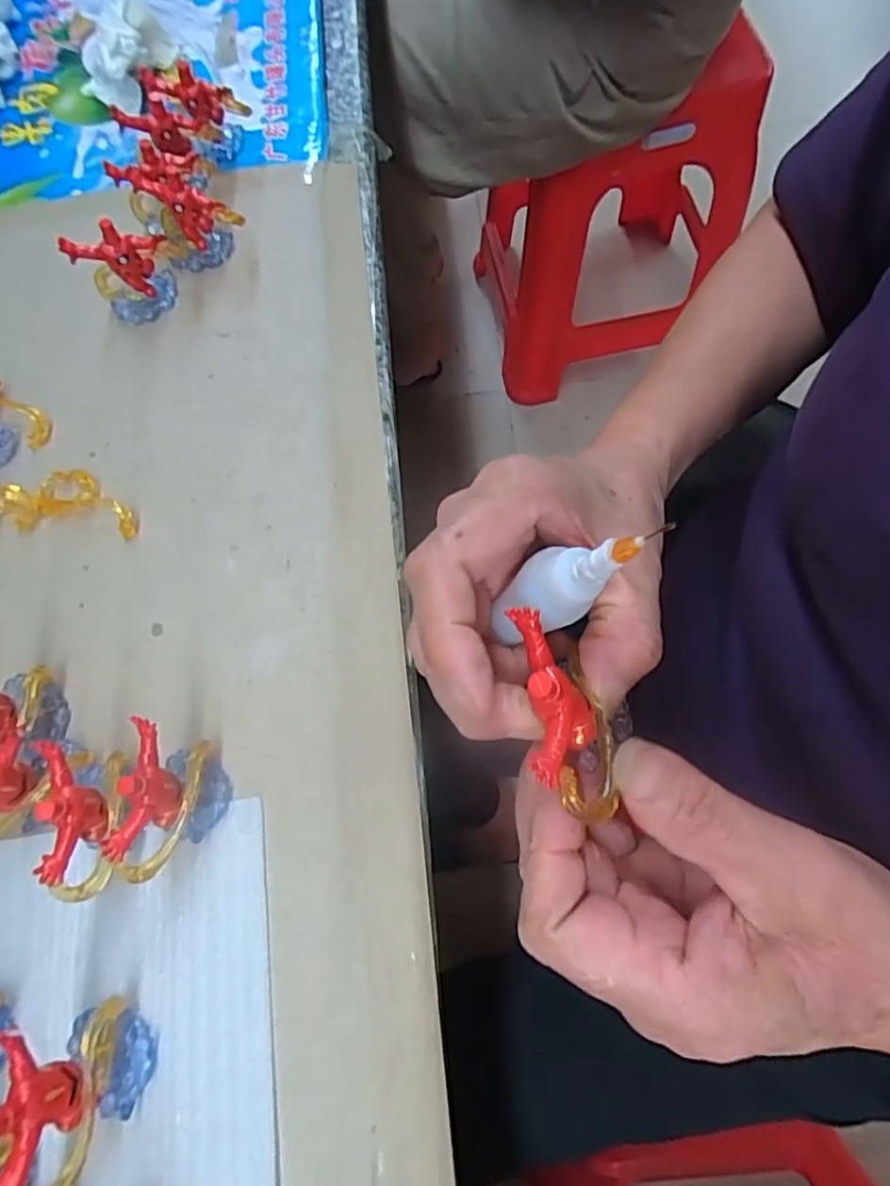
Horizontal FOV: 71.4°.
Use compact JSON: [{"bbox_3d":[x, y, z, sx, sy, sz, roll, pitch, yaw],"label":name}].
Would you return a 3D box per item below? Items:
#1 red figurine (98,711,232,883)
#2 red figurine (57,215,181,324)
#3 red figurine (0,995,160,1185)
[{"bbox_3d":[-0.108,0.083,0.244,0.029,0.049,0.055,6,71,7],"label":"red figurine"},{"bbox_3d":[-0.174,-0.181,0.341,0.052,0.048,0.027,-32,72,-7],"label":"red figurine"},{"bbox_3d":[-0.126,0.173,0.212,0.034,0.046,0.052,-8,70,2],"label":"red figurine"}]

